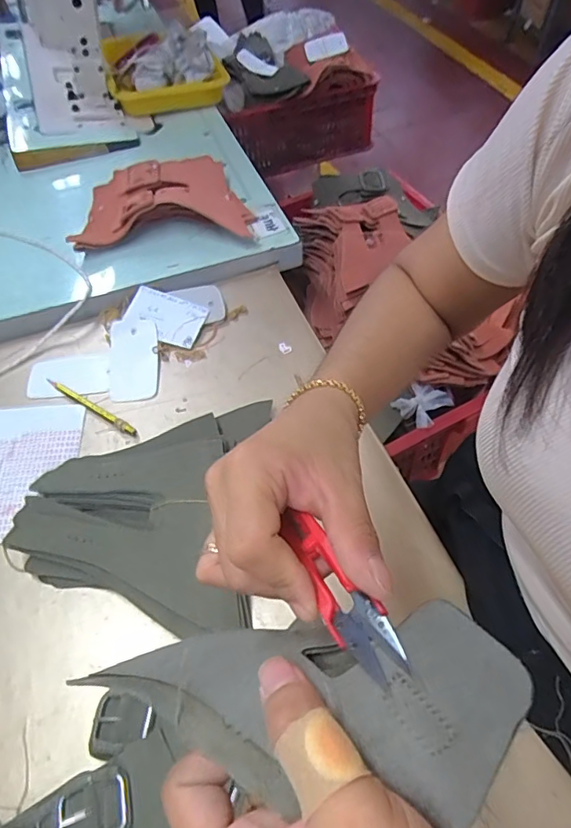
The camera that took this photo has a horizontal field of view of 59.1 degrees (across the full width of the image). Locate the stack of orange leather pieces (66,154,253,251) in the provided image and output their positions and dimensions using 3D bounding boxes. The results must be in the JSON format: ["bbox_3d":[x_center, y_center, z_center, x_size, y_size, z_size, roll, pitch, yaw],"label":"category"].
[{"bbox_3d":[-0.165,-0.294,0.674,0.214,0.047,0.164,-8,56,-3],"label":"stack of orange leather pieces"}]

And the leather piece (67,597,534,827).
[{"bbox_3d":[0.003,0.104,0.186,0.156,0.035,0.060,-8,53,20],"label":"leather piece"}]

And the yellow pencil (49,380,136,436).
[{"bbox_3d":[-0.207,-0.009,0.534,0.126,0.009,0.009,27,61,19],"label":"yellow pencil"}]

